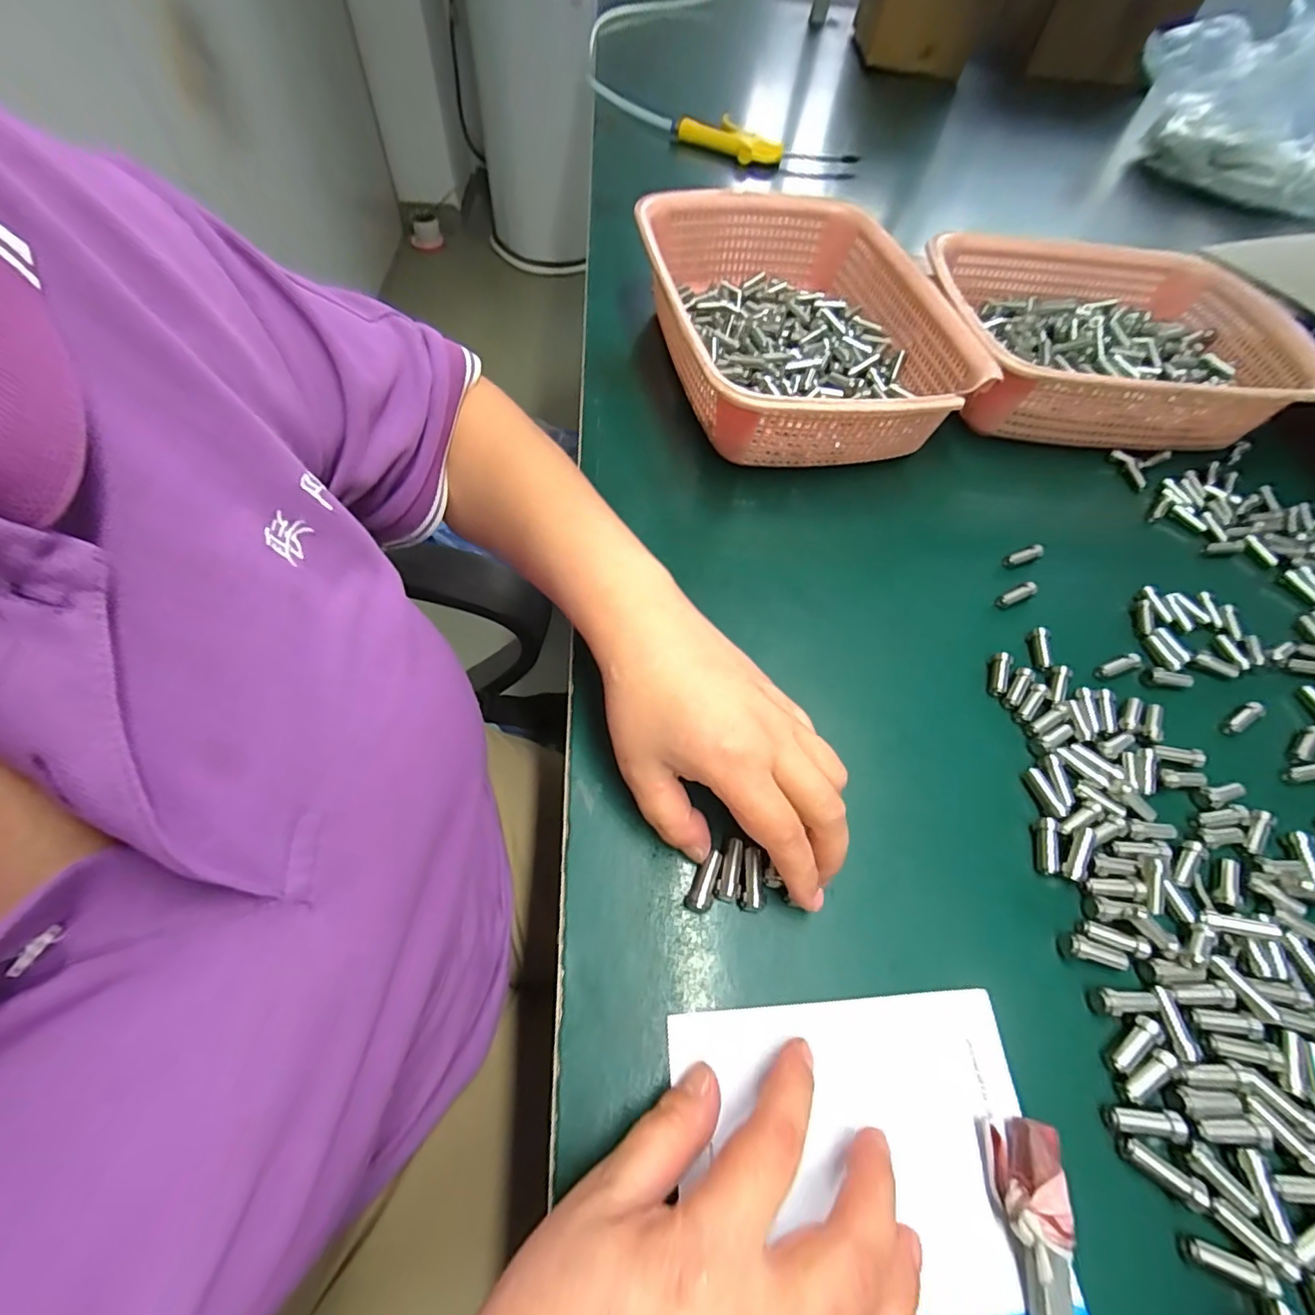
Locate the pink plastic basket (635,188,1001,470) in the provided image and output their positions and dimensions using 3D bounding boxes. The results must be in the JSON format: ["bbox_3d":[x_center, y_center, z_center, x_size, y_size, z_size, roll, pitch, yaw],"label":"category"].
[{"bbox_3d":[0.108,-0.263,0.453,0.220,0.087,0.289,-6,58,-8],"label":"pink plastic basket"}]

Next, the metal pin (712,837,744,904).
[{"bbox_3d":[0.034,0.098,0.259,0.011,0.012,0.026,14,57,5],"label":"metal pin"}]

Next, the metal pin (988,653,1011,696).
[{"bbox_3d":[0.204,0.010,0.333,0.010,0.009,0.028,21,58,10],"label":"metal pin"}]

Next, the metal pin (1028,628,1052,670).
[{"bbox_3d":[0.240,-0.005,0.347,0.010,0.011,0.027,5,72,-1],"label":"metal pin"}]

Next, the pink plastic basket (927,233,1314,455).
[{"bbox_3d":[0.379,-0.268,0.482,0.302,0.076,0.211,0,57,-4],"label":"pink plastic basket"}]

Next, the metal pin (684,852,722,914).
[{"bbox_3d":[0.023,0.102,0.253,0.011,0.012,0.028,22,66,10],"label":"metal pin"}]

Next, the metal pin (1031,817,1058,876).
[{"bbox_3d":[0.196,0.095,0.280,0.009,0.006,0.027,12,69,4],"label":"metal pin"}]

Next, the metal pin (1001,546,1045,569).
[{"bbox_3d":[0.255,-0.071,0.387,0.033,0.008,0.009,-17,60,-15],"label":"metal pin"}]

